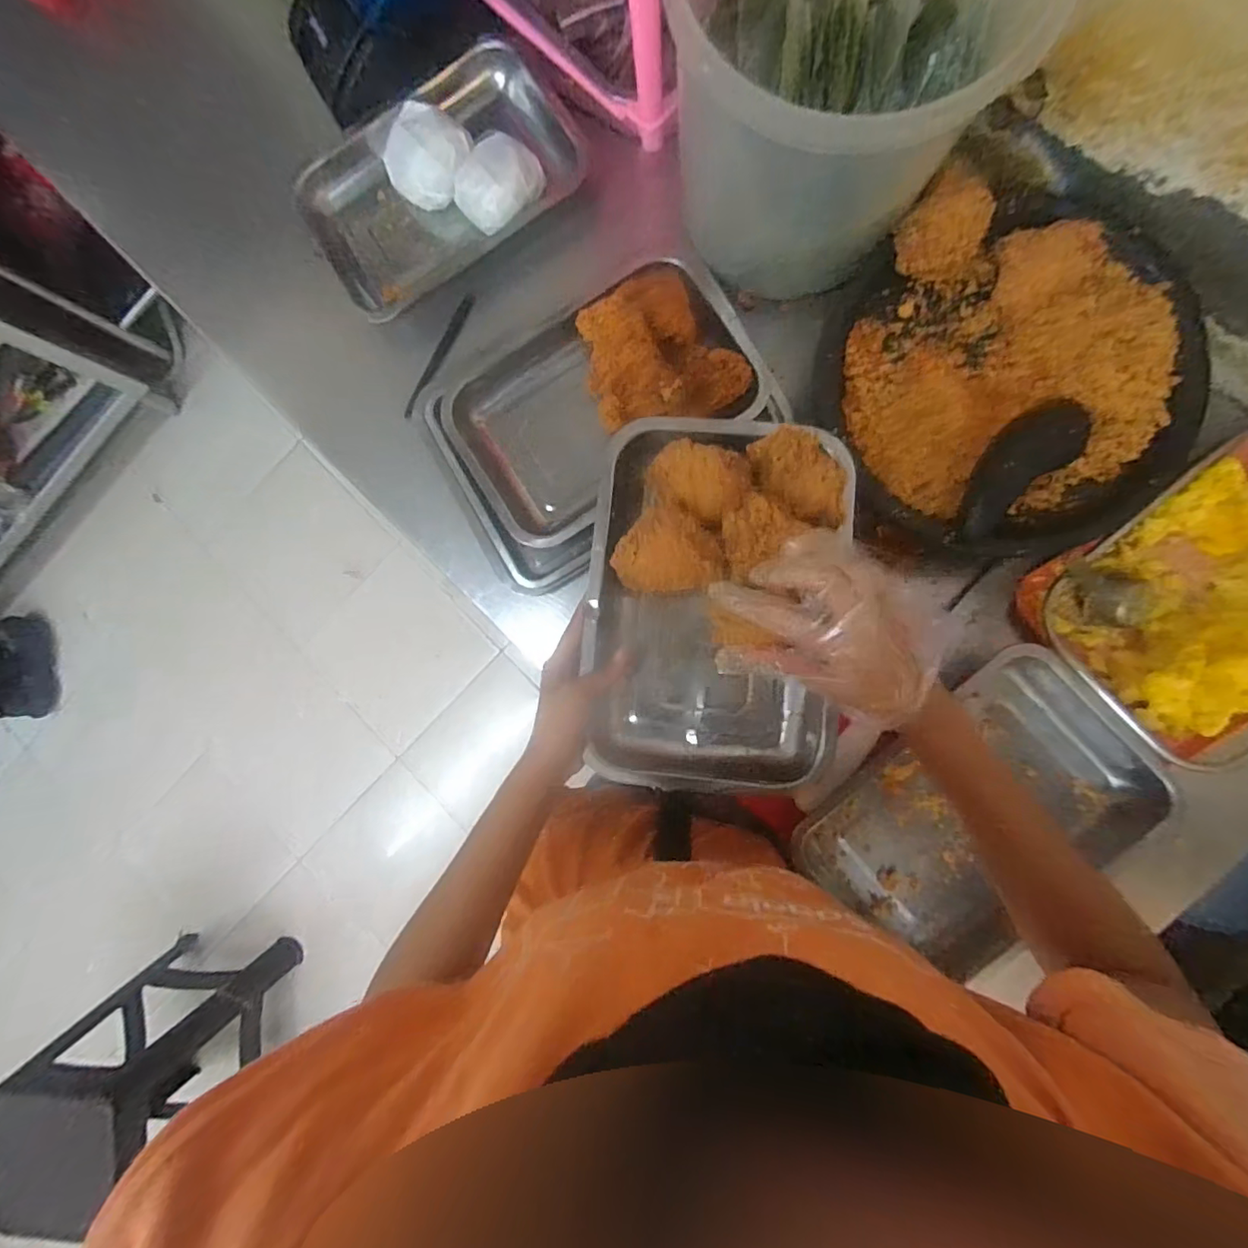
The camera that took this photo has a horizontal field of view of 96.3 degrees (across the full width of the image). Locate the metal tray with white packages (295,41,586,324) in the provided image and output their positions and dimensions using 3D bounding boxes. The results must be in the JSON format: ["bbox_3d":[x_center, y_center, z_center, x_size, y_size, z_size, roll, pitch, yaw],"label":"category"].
[{"bbox_3d":[-0.206,-0.492,0.623,0.299,0.063,0.198,-32,87,6],"label":"metal tray with white packages"}]

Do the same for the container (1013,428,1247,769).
[{"bbox_3d":[0.561,-0.027,0.524,0.306,0.060,0.226,-38,86,5],"label":"container"}]

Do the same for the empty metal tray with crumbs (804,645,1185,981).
[{"bbox_3d":[0.335,0.187,0.540,0.304,0.044,0.209,-42,86,5],"label":"empty metal tray with crumbs"}]

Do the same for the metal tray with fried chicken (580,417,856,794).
[{"bbox_3d":[0.075,-0.014,0.465,0.203,0.057,0.307,4,91,7],"label":"metal tray with fried chicken"}]

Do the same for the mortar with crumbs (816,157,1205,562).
[{"bbox_3d":[0.356,-0.231,0.525,0.318,0.058,0.334,0,90,7],"label":"mortar with crumbs"}]

